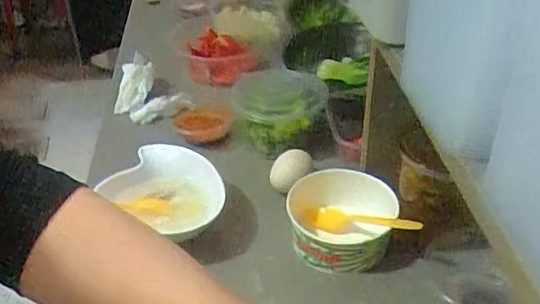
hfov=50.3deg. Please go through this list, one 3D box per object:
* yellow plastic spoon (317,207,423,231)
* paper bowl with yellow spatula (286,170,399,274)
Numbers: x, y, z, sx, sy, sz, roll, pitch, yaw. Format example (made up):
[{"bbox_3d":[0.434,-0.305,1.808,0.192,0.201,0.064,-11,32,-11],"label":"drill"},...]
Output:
[{"bbox_3d":[0.090,0.066,0.546,0.119,0.020,0.016,-1,26,48],"label":"yellow plastic spoon"},{"bbox_3d":[0.067,0.066,0.558,0.101,0.056,0.095,-1,36,1],"label":"paper bowl with yellow spatula"}]

